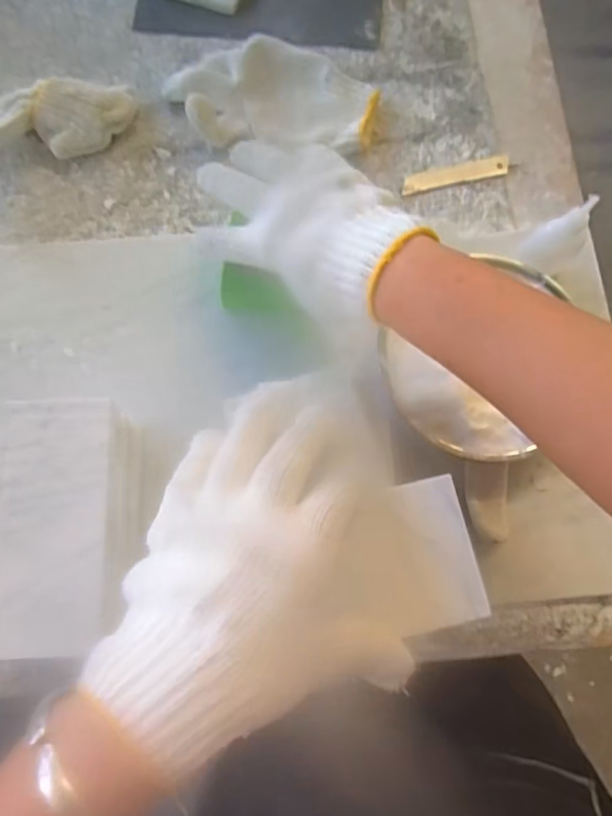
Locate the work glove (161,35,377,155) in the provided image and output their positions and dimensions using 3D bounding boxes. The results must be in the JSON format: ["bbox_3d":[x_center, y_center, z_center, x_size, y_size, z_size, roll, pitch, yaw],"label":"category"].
[{"bbox_3d":[-0.028,-0.268,0.482,0.176,0.030,0.096,3,76,-2],"label":"work glove"}]

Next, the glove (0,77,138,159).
[{"bbox_3d":[-0.214,-0.241,0.467,0.141,0.047,0.058,-9,77,-5],"label":"glove"}]

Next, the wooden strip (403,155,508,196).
[{"bbox_3d":[0.129,-0.200,0.483,0.096,0.005,0.019,-14,77,-6],"label":"wooden strip"}]

